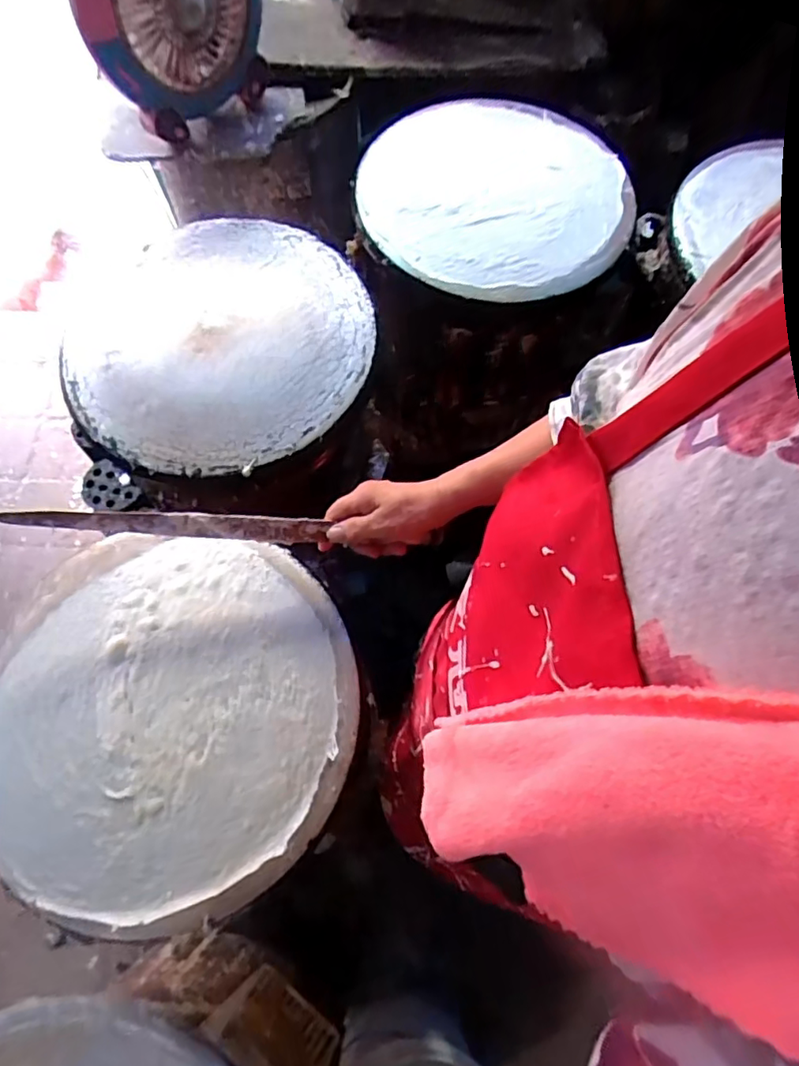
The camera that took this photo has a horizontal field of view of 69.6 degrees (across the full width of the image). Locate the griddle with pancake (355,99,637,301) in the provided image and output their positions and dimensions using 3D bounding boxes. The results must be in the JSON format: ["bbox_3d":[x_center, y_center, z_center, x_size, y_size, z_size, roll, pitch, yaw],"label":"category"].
[{"bbox_3d":[0.140,-0.478,0.805,0.381,0.043,0.358,0,69,-1],"label":"griddle with pancake"}]

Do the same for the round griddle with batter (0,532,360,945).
[{"bbox_3d":[-0.226,0.172,0.550,0.356,0.021,0.347,0,69,-1],"label":"round griddle with batter"}]

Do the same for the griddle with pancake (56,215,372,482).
[{"bbox_3d":[-0.221,-0.236,0.719,0.352,0.063,0.367,0,69,-1],"label":"griddle with pancake"}]

